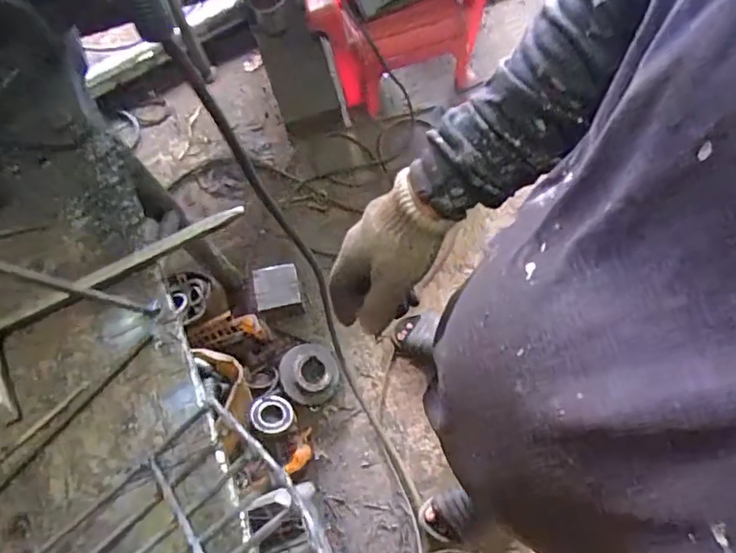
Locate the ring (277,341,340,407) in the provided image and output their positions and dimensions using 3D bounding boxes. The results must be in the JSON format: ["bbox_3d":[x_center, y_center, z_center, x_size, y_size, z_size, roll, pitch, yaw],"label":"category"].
[{"bbox_3d":[-0.127,0.218,1.224,0.138,0.051,0.135,5,76,-20],"label":"ring"}]

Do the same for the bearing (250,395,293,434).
[{"bbox_3d":[-0.210,0.303,1.193,0.089,0.029,0.079,-2,72,1],"label":"bearing"}]

